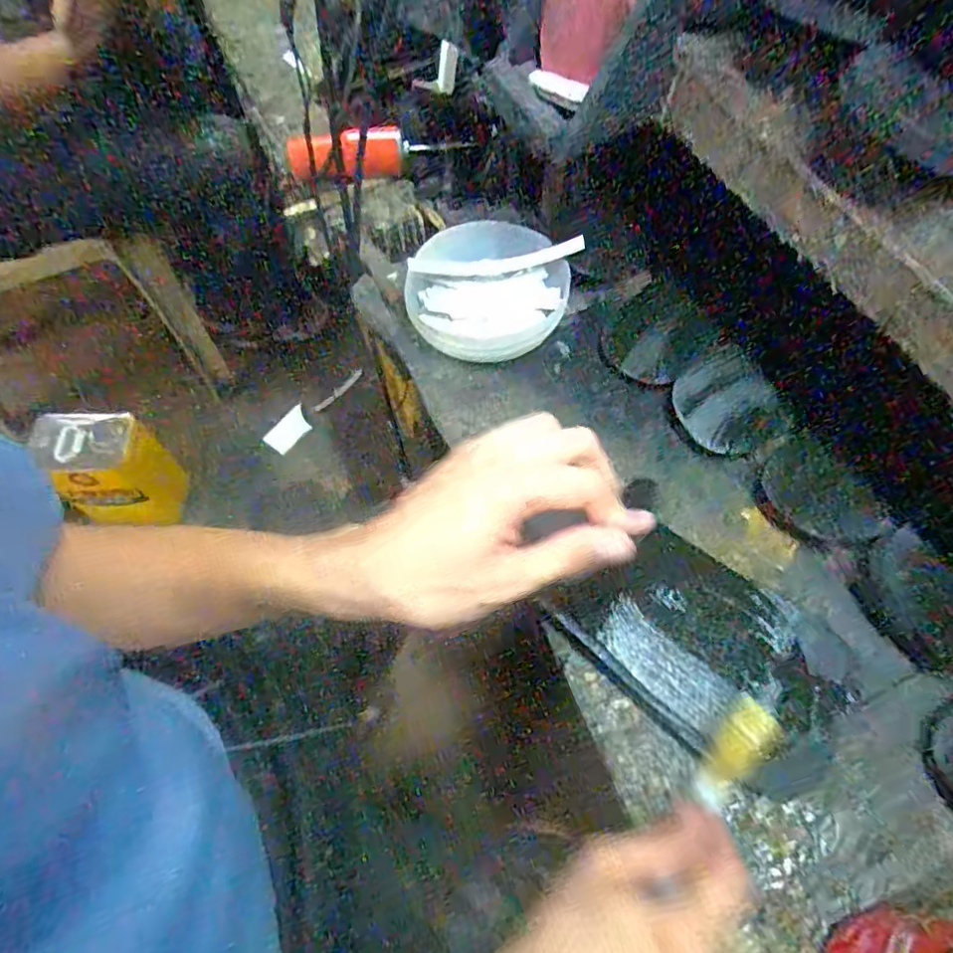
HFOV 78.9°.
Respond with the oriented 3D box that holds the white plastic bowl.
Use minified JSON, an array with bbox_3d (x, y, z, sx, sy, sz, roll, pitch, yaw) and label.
[{"bbox_3d":[0.010,-0.174,0.557,0.146,0.061,0.132,11,86,-5],"label":"white plastic bowl"}]

